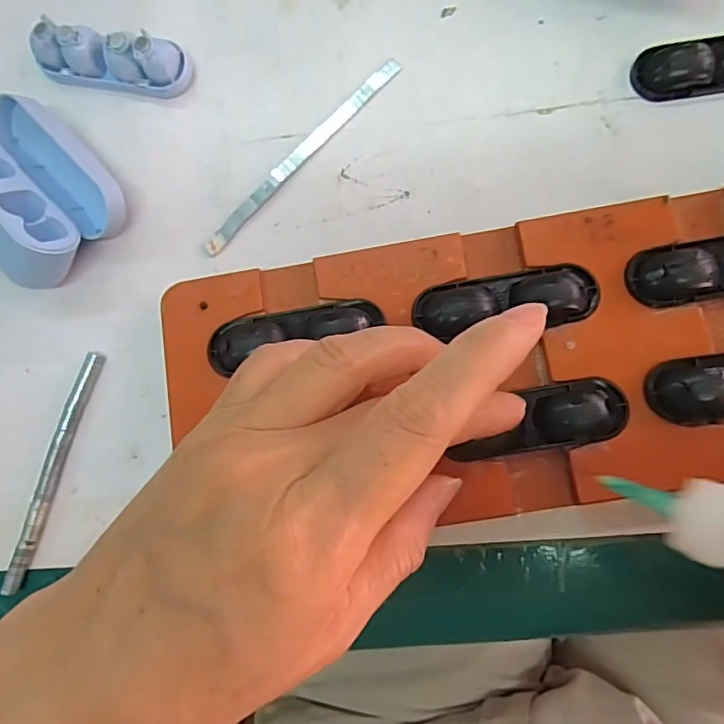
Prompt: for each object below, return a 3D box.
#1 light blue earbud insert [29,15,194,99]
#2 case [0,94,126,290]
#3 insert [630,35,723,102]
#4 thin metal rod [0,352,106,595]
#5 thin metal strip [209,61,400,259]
[{"bbox_3d":[-0.097,-0.116,0.216,0.058,0.018,0.017,12,87,5],"label":"light blue earbud insert"},{"bbox_3d":[-0.125,-0.064,0.208,0.050,0.030,0.066,-43,85,0],"label":"case"},{"bbox_3d":[0.131,-0.108,0.205,0.061,0.005,0.020,-9,86,3],"label":"insert"},{"bbox_3d":[-0.116,0.041,0.212,0.007,0.007,0.092,18,88,5],"label":"thin metal rod"},{"bbox_3d":[-0.024,-0.079,0.216,0.007,0.004,0.101,45,90,5],"label":"thin metal strip"}]

